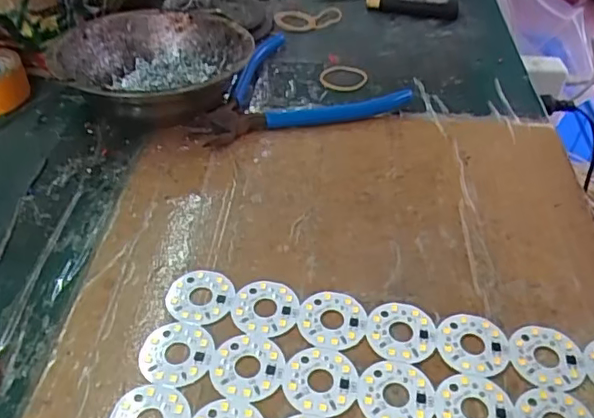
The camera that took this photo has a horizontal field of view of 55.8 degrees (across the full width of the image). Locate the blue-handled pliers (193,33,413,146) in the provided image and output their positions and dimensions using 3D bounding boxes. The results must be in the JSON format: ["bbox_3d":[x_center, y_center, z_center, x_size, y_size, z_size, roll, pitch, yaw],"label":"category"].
[{"bbox_3d":[-0.011,-0.094,0.398,0.139,0.013,0.124,-15,45,-16],"label":"blue-handled pliers"}]

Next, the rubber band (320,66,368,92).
[{"bbox_3d":[0.032,-0.096,0.413,0.033,0.006,0.030,0,43,0],"label":"rubber band"}]

